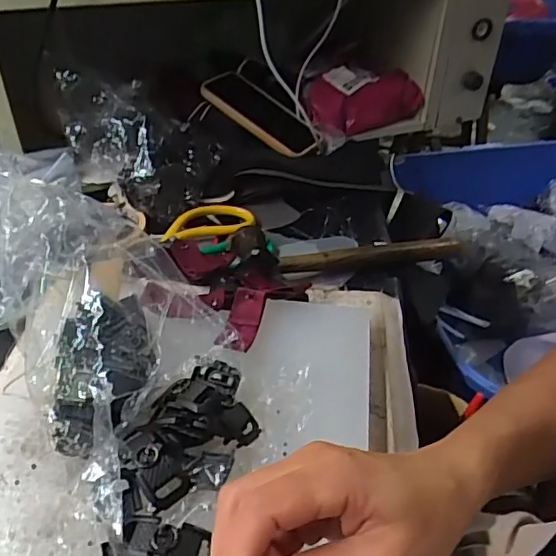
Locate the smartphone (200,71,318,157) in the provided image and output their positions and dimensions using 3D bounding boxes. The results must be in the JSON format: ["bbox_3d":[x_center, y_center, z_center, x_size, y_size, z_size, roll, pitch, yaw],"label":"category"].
[{"bbox_3d":[-0.021,-0.213,0.748,0.156,0.015,0.079,38,53,7],"label":"smartphone"}]

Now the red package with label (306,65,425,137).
[{"bbox_3d":[0.121,-0.253,0.811,0.173,0.067,0.059,-19,43,-23],"label":"red package with label"}]

